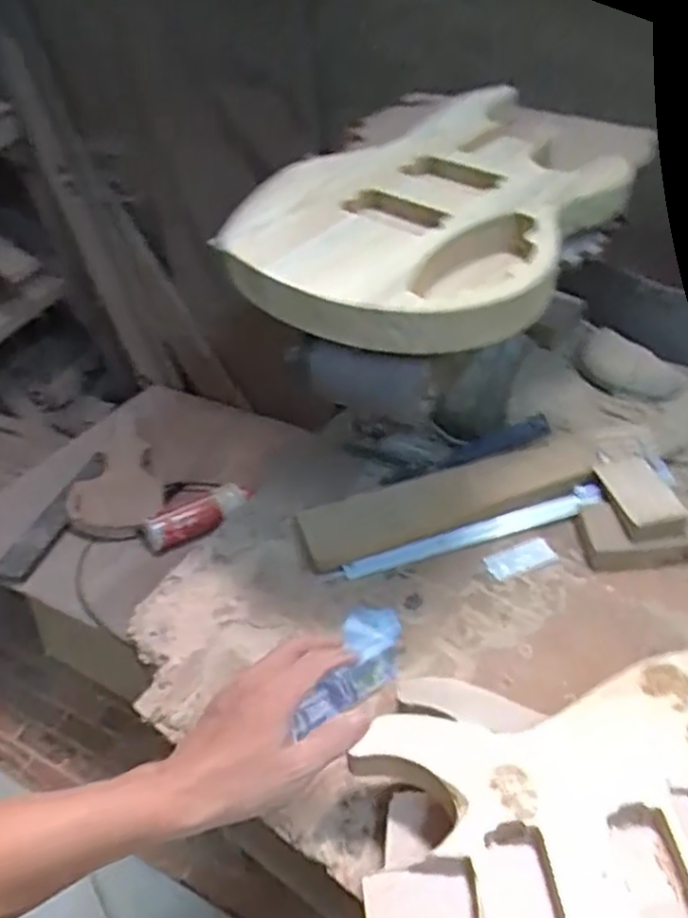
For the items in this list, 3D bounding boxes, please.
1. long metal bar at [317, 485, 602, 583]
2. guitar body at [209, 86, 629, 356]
[{"bbox_3d":[0.134,0.086,0.792,0.326,0.022,0.026,-15,46,-8],"label":"long metal bar"},{"bbox_3d":[0.081,-0.264,0.726,0.324,0.048,0.434,18,50,22],"label":"guitar body"}]

